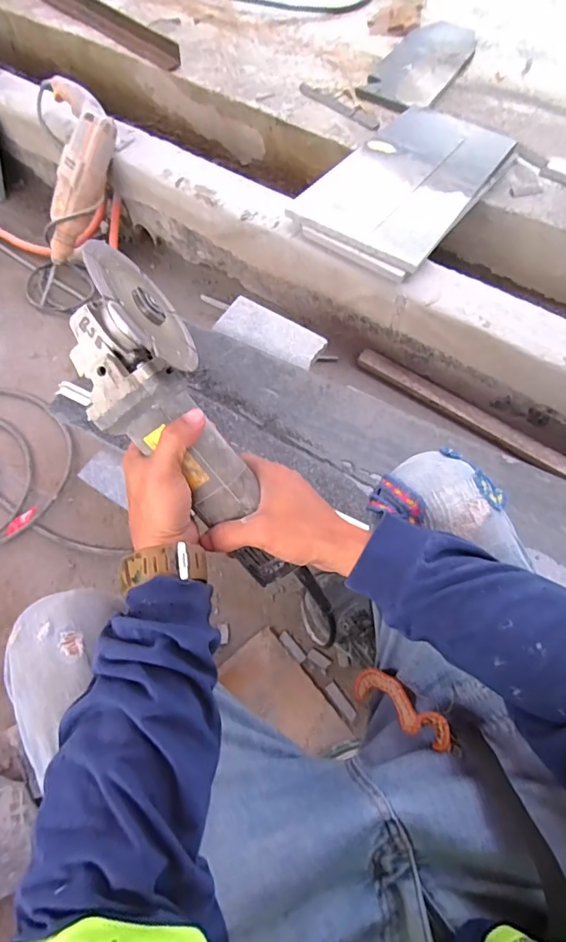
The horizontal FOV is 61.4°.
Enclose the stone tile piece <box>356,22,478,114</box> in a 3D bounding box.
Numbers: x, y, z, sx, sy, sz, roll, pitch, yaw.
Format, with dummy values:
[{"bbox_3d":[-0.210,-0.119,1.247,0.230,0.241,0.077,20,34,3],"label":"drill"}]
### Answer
[{"bbox_3d":[0.390,-1.133,1.325,0.195,0.016,0.466,32,67,13],"label":"stone tile piece"}]

